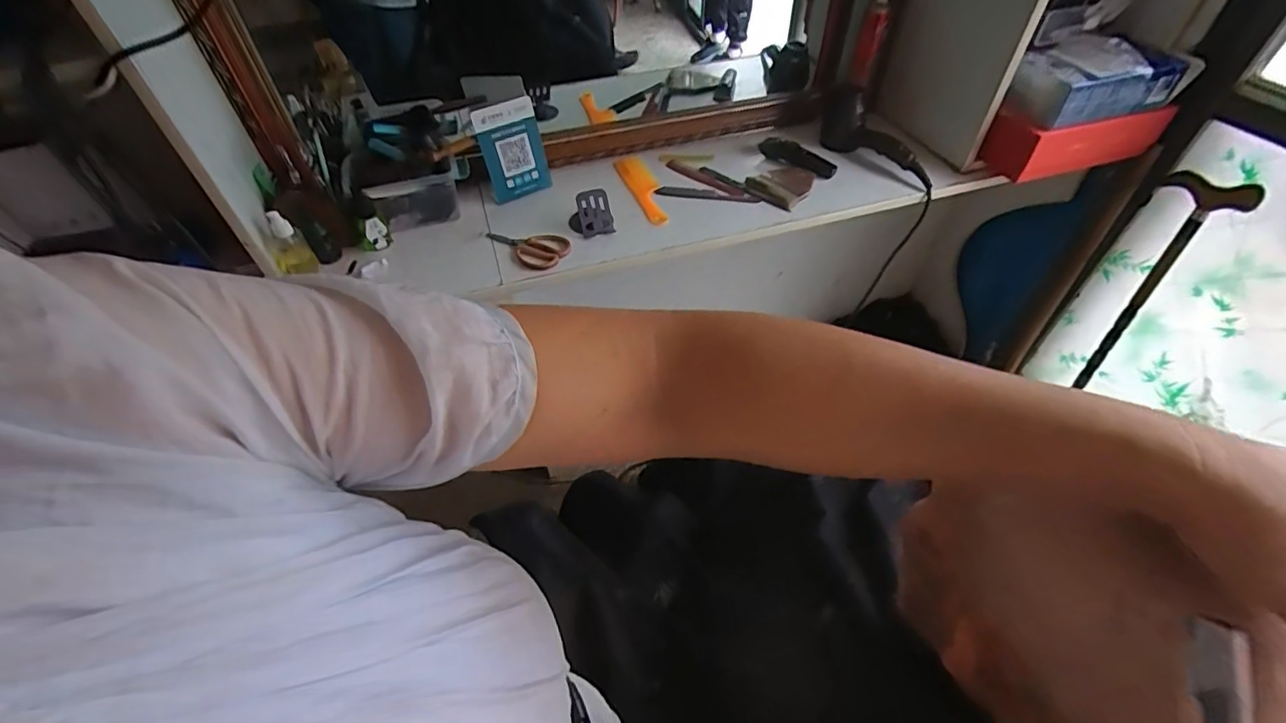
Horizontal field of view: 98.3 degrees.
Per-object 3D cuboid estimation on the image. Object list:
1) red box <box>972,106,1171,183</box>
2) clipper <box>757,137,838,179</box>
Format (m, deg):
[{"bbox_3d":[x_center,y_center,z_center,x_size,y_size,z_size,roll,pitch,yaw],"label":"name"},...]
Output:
[{"bbox_3d":[0.841,-0.437,1.094,0.314,0.105,0.105,-14,50,-11],"label":"red box"},{"bbox_3d":[0.327,-0.434,1.185,0.177,0.031,0.051,34,57,27],"label":"clipper"}]

